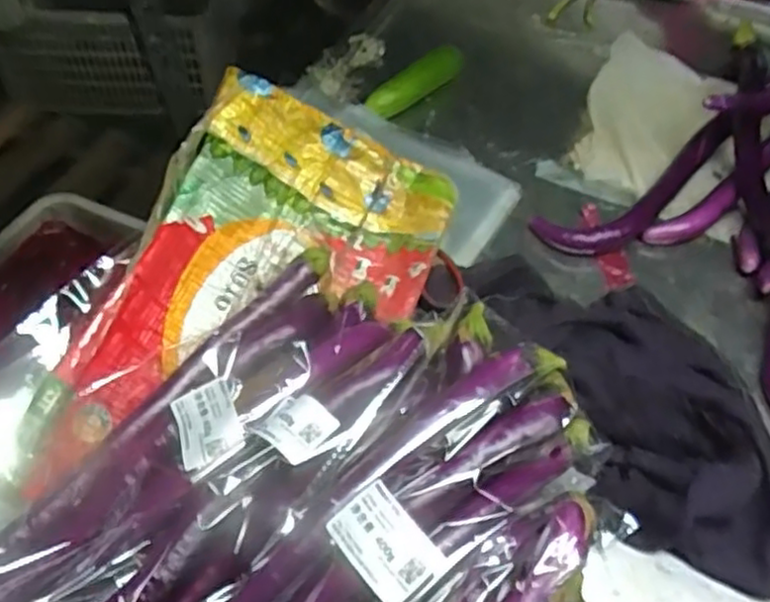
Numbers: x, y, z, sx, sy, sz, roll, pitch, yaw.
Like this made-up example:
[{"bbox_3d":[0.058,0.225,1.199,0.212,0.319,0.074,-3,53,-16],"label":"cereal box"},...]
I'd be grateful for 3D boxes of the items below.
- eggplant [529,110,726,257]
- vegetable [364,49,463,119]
[{"bbox_3d":[0.254,-0.104,0.684,0.241,0.030,0.075,-23,59,-19],"label":"eggplant"},{"bbox_3d":[0.034,-0.233,0.771,0.135,0.036,0.025,-36,64,-26],"label":"vegetable"}]

